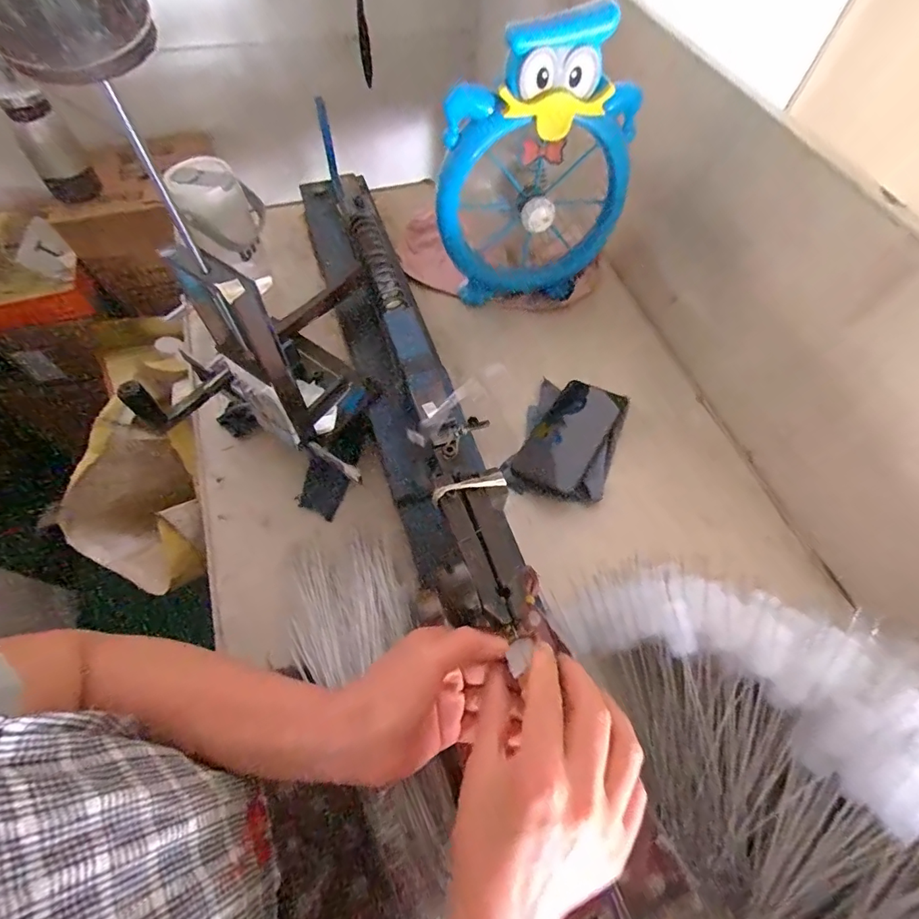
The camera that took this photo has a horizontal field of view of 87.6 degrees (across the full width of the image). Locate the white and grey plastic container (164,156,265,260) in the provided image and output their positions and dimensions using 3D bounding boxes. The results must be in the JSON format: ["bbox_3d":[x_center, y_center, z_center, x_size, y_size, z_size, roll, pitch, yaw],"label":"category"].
[{"bbox_3d":[-0.284,-0.302,0.572,0.086,0.085,0.087,-16,64,-12],"label":"white and grey plastic container"}]

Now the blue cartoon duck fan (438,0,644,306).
[{"bbox_3d":[0.088,-0.325,0.557,0.224,0.283,0.076,2,62,-2],"label":"blue cartoon duck fan"}]

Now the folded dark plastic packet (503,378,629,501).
[{"bbox_3d":[0.126,-0.024,0.556,0.107,0.025,0.158,21,62,8],"label":"folded dark plastic packet"}]

